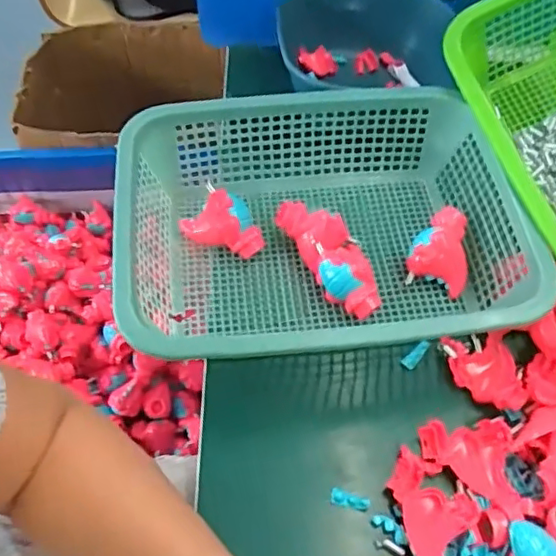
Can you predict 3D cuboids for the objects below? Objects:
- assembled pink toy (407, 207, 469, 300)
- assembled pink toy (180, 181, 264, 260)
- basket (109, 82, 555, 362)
[{"bbox_3d":[0.158,-0.027,0.552,0.056,0.048,0.065,23,58,15],"label":"assembled pink toy"},{"bbox_3d":[-0.055,-0.054,0.560,0.082,0.061,0.032,18,57,12],"label":"assembled pink toy"},{"bbox_3d":[0.037,-0.035,0.541,0.333,0.126,0.257,-5,55,-5],"label":"basket"}]

